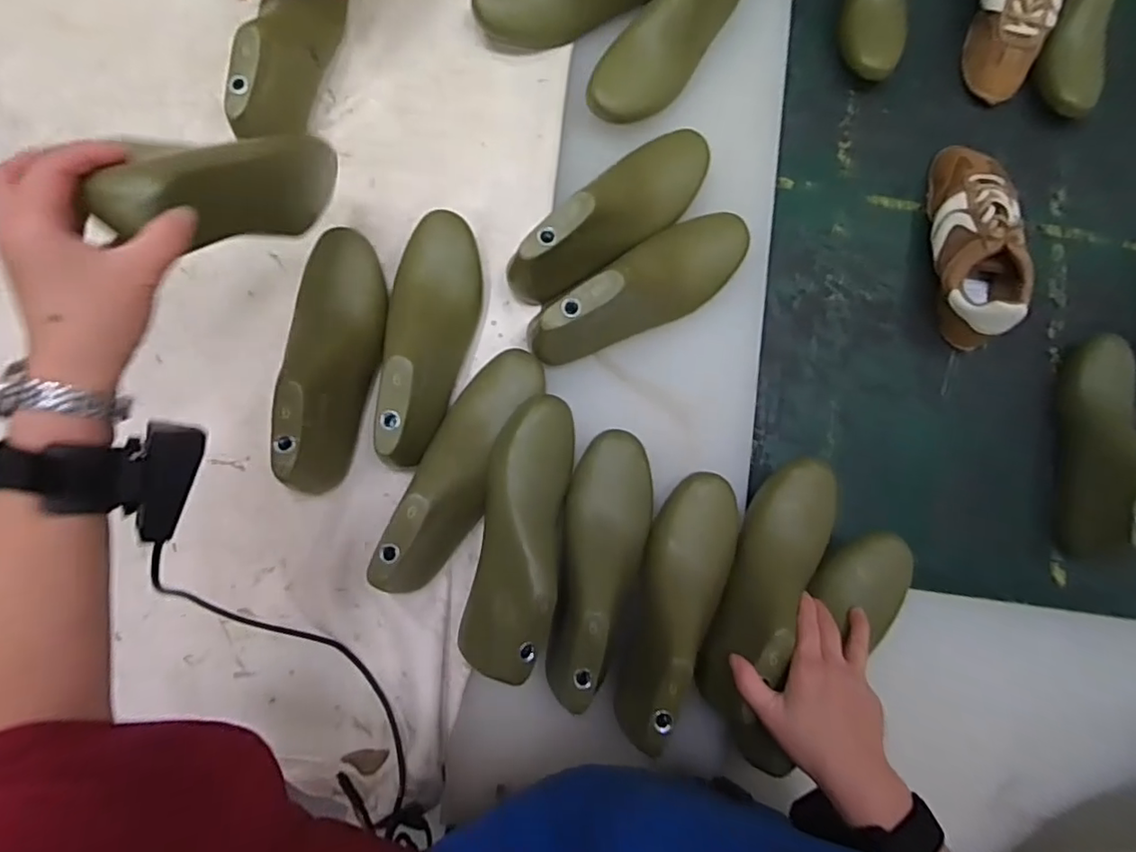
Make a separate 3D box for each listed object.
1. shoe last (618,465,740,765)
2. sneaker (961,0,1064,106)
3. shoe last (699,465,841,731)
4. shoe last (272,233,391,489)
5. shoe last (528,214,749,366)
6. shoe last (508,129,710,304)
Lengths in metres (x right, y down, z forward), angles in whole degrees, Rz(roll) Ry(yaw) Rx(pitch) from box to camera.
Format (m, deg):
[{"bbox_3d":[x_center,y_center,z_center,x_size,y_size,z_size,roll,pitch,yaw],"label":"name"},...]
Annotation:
[{"bbox_3d":[0.099,0.151,0.492,0.077,0.070,0.228,19,82,-1],"label":"shoe last"},{"bbox_3d":[0.517,-0.487,0.679,0.086,0.072,0.226,12,83,-2],"label":"sneaker"},{"bbox_3d":[0.178,0.134,0.503,0.071,0.074,0.225,26,77,0],"label":"shoe last"},{"bbox_3d":[-0.207,-0.061,0.507,0.070,0.079,0.227,5,83,-3],"label":"shoe last"},{"bbox_3d":[0.074,-0.125,0.527,0.232,0.076,0.068,-34,86,-7],"label":"shoe last"},{"bbox_3d":[0.045,-0.194,0.541,0.231,0.089,0.072,-42,87,-7],"label":"shoe last"}]

